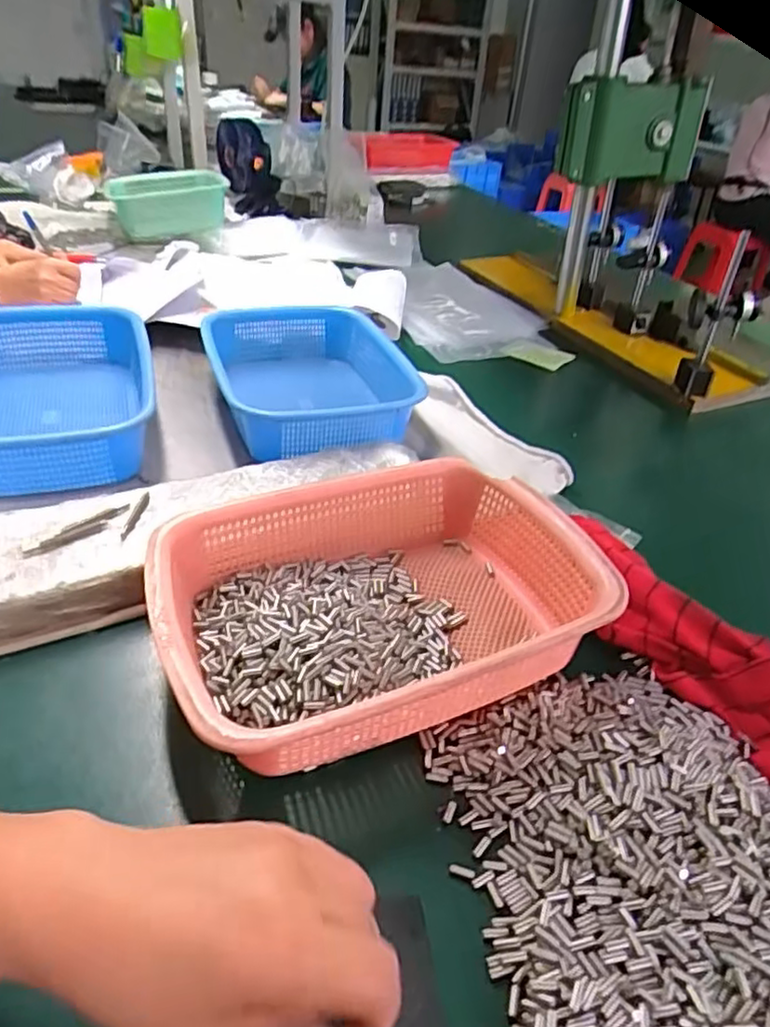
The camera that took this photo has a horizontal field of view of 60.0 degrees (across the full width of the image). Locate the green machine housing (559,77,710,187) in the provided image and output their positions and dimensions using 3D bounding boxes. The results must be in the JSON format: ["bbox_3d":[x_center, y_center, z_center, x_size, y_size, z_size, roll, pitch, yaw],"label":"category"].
[{"bbox_3d":[0.339,-0.531,0.929,0.176,0.121,0.086,-10,39,-20],"label":"green machine housing"}]

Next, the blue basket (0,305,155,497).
[{"bbox_3d":[-0.348,-0.118,0.676,0.208,0.081,0.276,-9,38,-18],"label":"blue basket"}]

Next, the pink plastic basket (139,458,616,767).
[{"bbox_3d":[-0.004,0.061,0.472,0.291,0.079,0.213,-14,40,-24],"label":"pink plastic basket"}]

